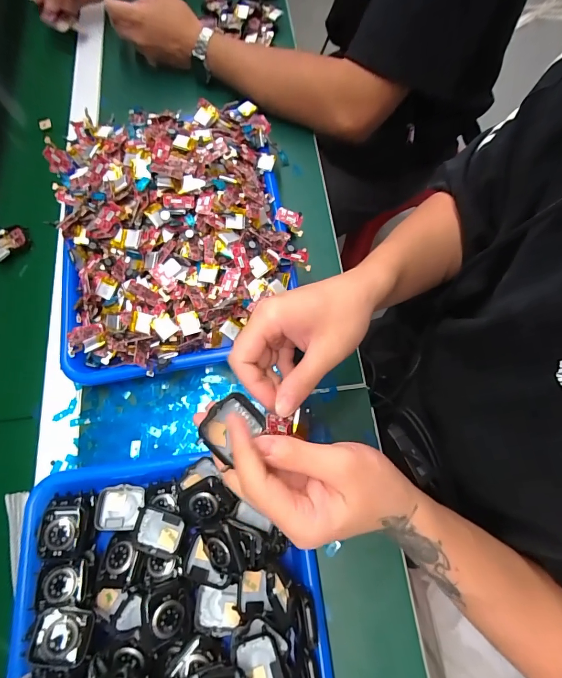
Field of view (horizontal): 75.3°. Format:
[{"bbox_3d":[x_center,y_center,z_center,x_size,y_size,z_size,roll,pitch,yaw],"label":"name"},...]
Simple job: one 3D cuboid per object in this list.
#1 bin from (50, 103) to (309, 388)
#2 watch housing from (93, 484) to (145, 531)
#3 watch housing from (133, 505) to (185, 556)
[{"bbox_3d":[-0.120,-0.134,0.407,0.264,0.089,0.334,-13,71,-2],"label":"bin"},{"bbox_3d":[-0.147,0.154,0.334,0.037,0.016,0.037,-2,71,2],"label":"watch housing"},{"bbox_3d":[-0.105,0.166,0.314,0.038,0.009,0.035,14,72,7],"label":"watch housing"}]

